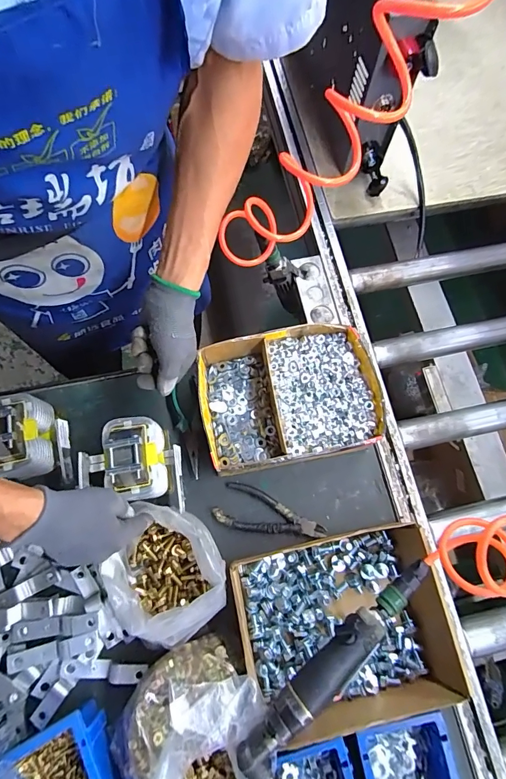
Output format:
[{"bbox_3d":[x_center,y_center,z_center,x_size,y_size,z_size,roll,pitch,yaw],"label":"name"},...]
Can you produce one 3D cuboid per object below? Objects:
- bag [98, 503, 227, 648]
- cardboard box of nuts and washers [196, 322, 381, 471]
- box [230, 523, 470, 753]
[{"bbox_3d":[-0.111,0.228,0.487,0.129,0.085,0.152,-41,78,-13],"label":"bag"},{"bbox_3d":[0.050,0.011,0.570,0.249,0.062,0.186,-10,73,-5],"label":"cardboard box of nuts and washers"},{"bbox_3d":[0.107,0.292,0.489,0.248,0.074,0.204,-11,74,-5],"label":"box"}]

